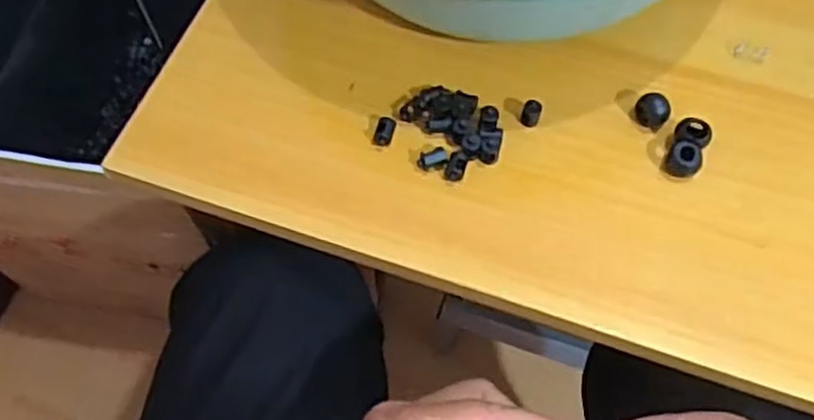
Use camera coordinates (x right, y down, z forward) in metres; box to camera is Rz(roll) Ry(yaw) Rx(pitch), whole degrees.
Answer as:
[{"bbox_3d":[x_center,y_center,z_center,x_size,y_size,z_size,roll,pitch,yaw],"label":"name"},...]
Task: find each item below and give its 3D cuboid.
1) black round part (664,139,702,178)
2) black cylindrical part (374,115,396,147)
[{"bbox_3d":[0.139,-0.026,0.376,0.017,0.013,0.015,29,67,15],"label":"black round part"},{"bbox_3d":[-0.012,-0.042,0.390,0.010,0.008,0.016,13,64,7],"label":"black cylindrical part"}]

